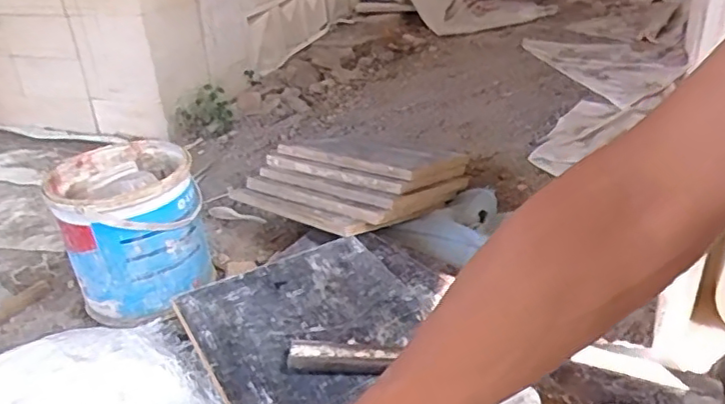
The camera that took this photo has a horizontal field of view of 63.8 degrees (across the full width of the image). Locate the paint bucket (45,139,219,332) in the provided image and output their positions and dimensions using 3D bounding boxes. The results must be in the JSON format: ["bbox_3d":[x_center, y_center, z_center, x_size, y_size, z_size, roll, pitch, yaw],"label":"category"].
[{"bbox_3d":[-0.298,0.042,0.772,0.168,0.186,0.165,-17,29,-22],"label":"paint bucket"}]

